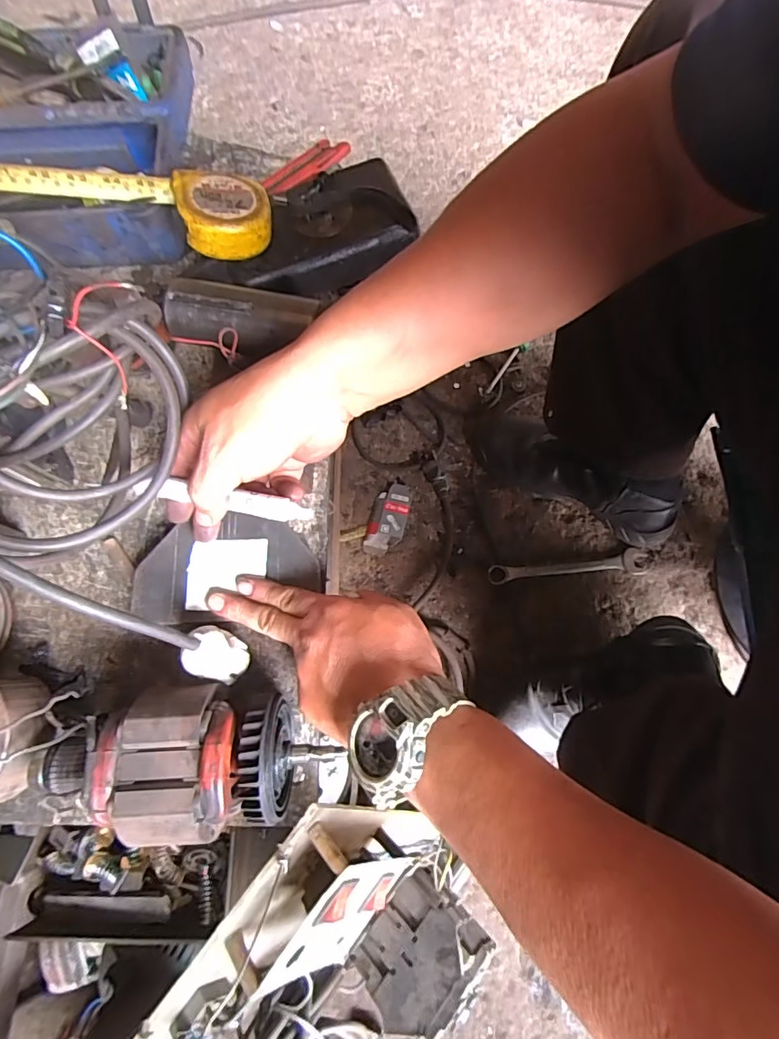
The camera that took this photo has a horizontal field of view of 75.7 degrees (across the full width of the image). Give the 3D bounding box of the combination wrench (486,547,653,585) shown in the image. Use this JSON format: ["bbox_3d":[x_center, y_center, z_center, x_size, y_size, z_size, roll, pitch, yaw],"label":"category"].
[{"bbox_3d":[0.250,0.067,0.706,0.222,0.013,0.034,-5,73,2],"label":"combination wrench"}]

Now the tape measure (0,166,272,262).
[{"bbox_3d":[-0.215,-0.256,0.414,0.227,0.064,0.070,-3,74,0],"label":"tape measure"}]

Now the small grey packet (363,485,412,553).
[{"bbox_3d":[-0.001,-0.001,0.739,0.051,0.015,0.108,14,75,7],"label":"small grey packet"}]

